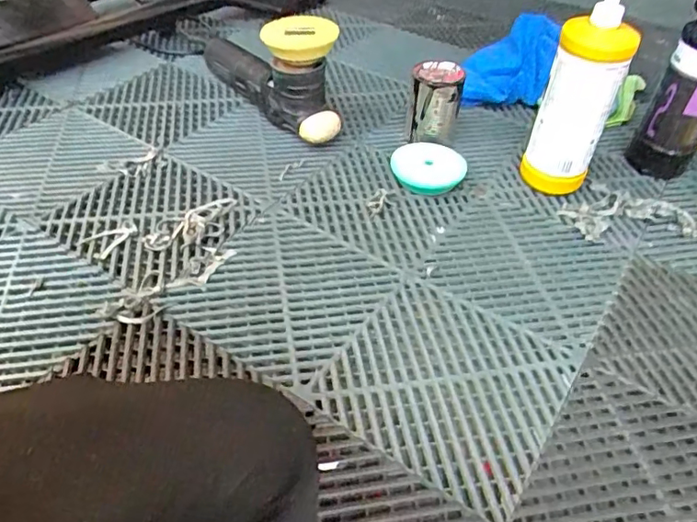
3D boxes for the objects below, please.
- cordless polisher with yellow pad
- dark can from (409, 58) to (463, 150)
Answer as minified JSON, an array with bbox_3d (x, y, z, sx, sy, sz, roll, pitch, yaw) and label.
[{"bbox_3d":[-0.128,-0.306,0.836,0.079,0.153,0.322,-26,51,-28],"label":"cordless polisher with yellow pad"},{"bbox_3d":[0.121,-0.220,0.799,0.069,0.100,0.069,7,44,4],"label":"dark can"}]

